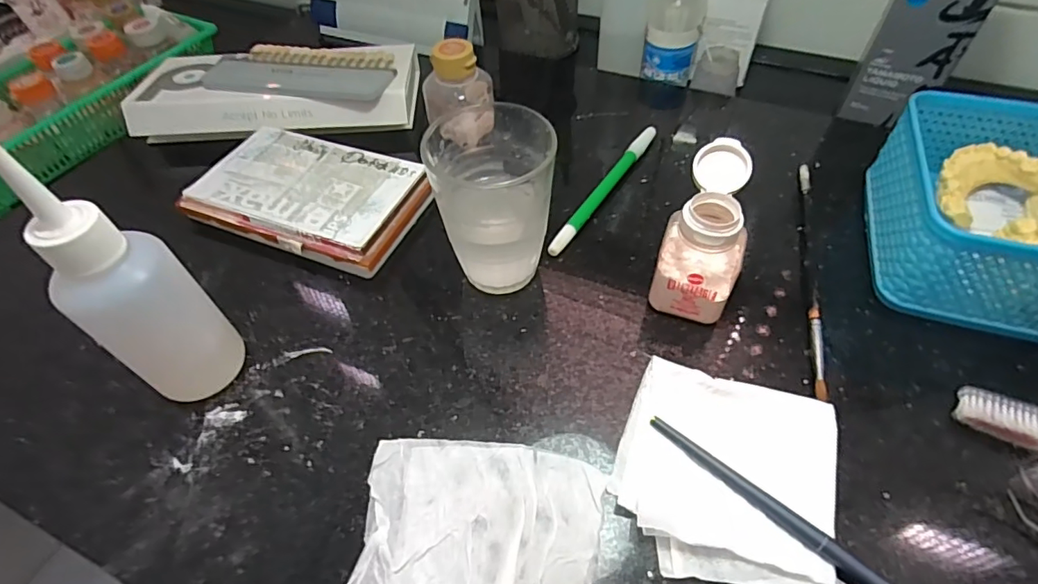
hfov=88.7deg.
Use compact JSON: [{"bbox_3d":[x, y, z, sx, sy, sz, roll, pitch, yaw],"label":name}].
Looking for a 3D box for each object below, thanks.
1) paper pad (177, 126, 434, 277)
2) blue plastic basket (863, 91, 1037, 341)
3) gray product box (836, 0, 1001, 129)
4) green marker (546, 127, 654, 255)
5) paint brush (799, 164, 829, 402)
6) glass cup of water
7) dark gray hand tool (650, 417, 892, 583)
[{"bbox_3d":[-0.140,-0.066,0.364,0.149,0.023,0.093,18,56,17],"label":"paper pad"},{"bbox_3d":[0.282,-0.043,0.300,0.130,0.063,0.130,13,55,13],"label":"blue plastic basket"},{"bbox_3d":[0.285,-0.187,0.376,0.058,0.114,0.054,24,58,20],"label":"gray product box"},{"bbox_3d":[0.061,-0.073,0.369,0.011,0.009,0.143,26,58,21],"label":"green marker"},{"bbox_3d":[0.176,-0.017,0.320,0.008,0.007,0.187,11,54,12],"label":"paint brush"},{"bbox_3d":[-0.014,-0.051,0.306,0.065,0.085,0.068,-2,53,2],"label":"glass cup of water"},{"bbox_3d":[0.128,0.107,0.223,0.165,0.006,0.011,35,62,26],"label":"dark gray hand tool"}]

